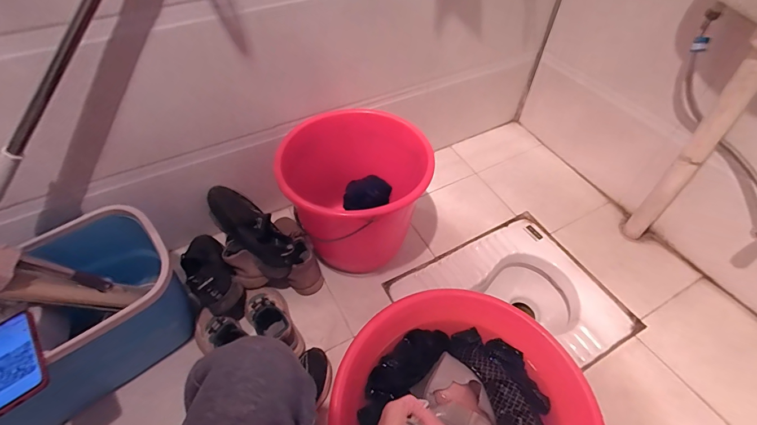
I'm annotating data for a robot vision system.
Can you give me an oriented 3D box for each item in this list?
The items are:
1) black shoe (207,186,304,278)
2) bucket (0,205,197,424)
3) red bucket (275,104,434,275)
[{"bbox_3d":[-0.319,0.041,0.913,0.289,0.138,0.097,41,60,10],"label":"black shoe"},{"bbox_3d":[-0.602,0.232,0.720,0.434,0.249,0.294,-38,60,-26],"label":"bucket"},{"bbox_3d":[-0.061,-0.039,0.950,0.359,0.334,0.333,0,51,0],"label":"red bucket"}]

